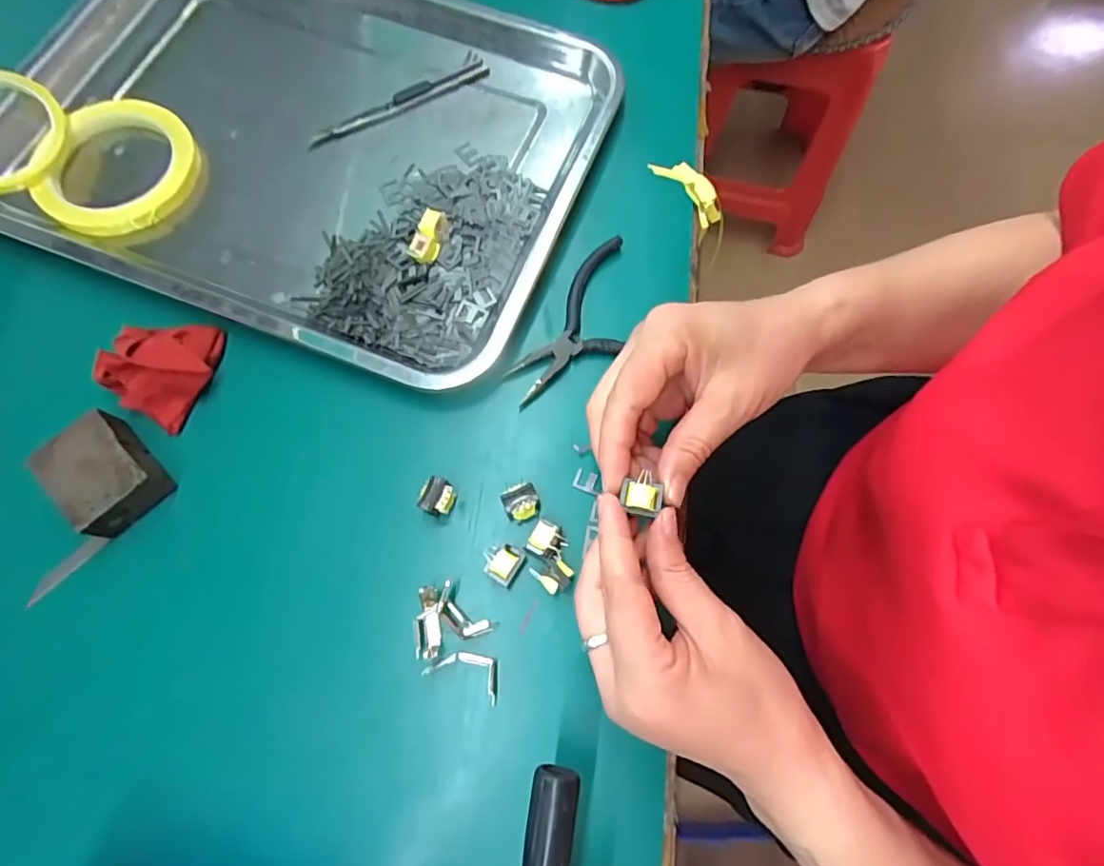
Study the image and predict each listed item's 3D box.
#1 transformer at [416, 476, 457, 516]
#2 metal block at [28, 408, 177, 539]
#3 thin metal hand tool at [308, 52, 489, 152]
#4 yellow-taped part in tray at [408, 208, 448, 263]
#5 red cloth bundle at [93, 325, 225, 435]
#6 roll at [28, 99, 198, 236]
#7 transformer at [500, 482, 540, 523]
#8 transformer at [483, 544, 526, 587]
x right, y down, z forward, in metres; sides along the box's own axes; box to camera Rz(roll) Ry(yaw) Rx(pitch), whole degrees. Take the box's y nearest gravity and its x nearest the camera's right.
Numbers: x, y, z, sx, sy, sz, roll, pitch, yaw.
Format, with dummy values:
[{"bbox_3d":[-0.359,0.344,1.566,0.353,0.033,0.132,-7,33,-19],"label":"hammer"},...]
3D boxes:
[{"bbox_3d":[-0.063,0.036,0.313,0.019,0.013,0.020,23,73,6],"label":"transformer"},{"bbox_3d":[-0.243,0.023,0.305,0.045,0.029,0.057,-38,77,-12],"label":"metal block"},{"bbox_3d":[-0.112,-0.243,0.412,0.142,0.008,0.023,-32,76,-11],"label":"thin metal hand tool"},{"bbox_3d":[-0.078,-0.125,0.357,0.018,0.009,0.033,24,85,-17],"label":"yellow-taped part in tray"},{"bbox_3d":[-0.225,-0.042,0.325,0.053,0.027,0.062,27,74,7],"label":"red cloth bundle"},{"bbox_3d":[-0.293,-0.182,0.385,0.103,0.016,0.103,0,72,-1],"label":"roll"},{"bbox_3d":[-0.017,0.039,0.311,0.019,0.016,0.020,-21,74,-8],"label":"transformer"},{"bbox_3d":[-0.027,0.069,0.301,0.020,0.014,0.020,26,73,7],"label":"transformer"}]

